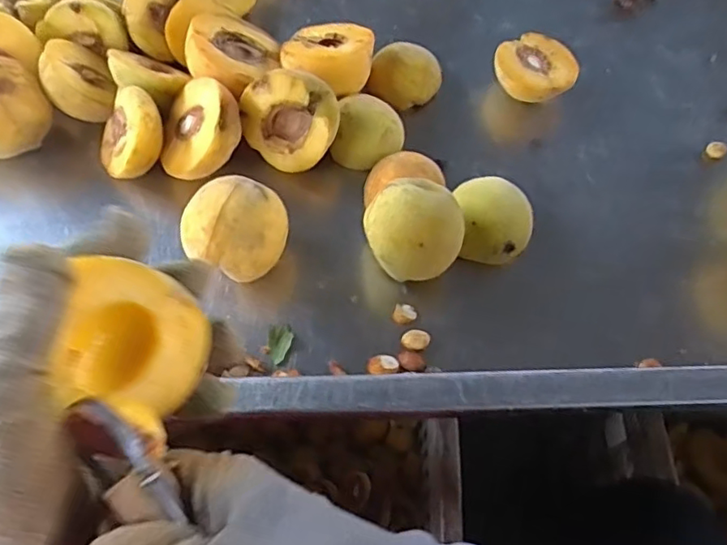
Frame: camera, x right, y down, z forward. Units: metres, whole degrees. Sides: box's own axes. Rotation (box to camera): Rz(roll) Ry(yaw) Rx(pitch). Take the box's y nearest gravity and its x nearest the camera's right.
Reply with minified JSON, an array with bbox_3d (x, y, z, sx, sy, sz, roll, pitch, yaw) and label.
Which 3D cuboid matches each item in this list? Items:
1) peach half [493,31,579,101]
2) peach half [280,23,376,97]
[{"bbox_3d":[0.143,-0.165,0.492,0.064,0.035,0.061,1,62,-2],"label":"peach half"},{"bbox_3d":[-0.026,-0.174,0.461,0.066,0.028,0.064,15,63,6],"label":"peach half"}]

